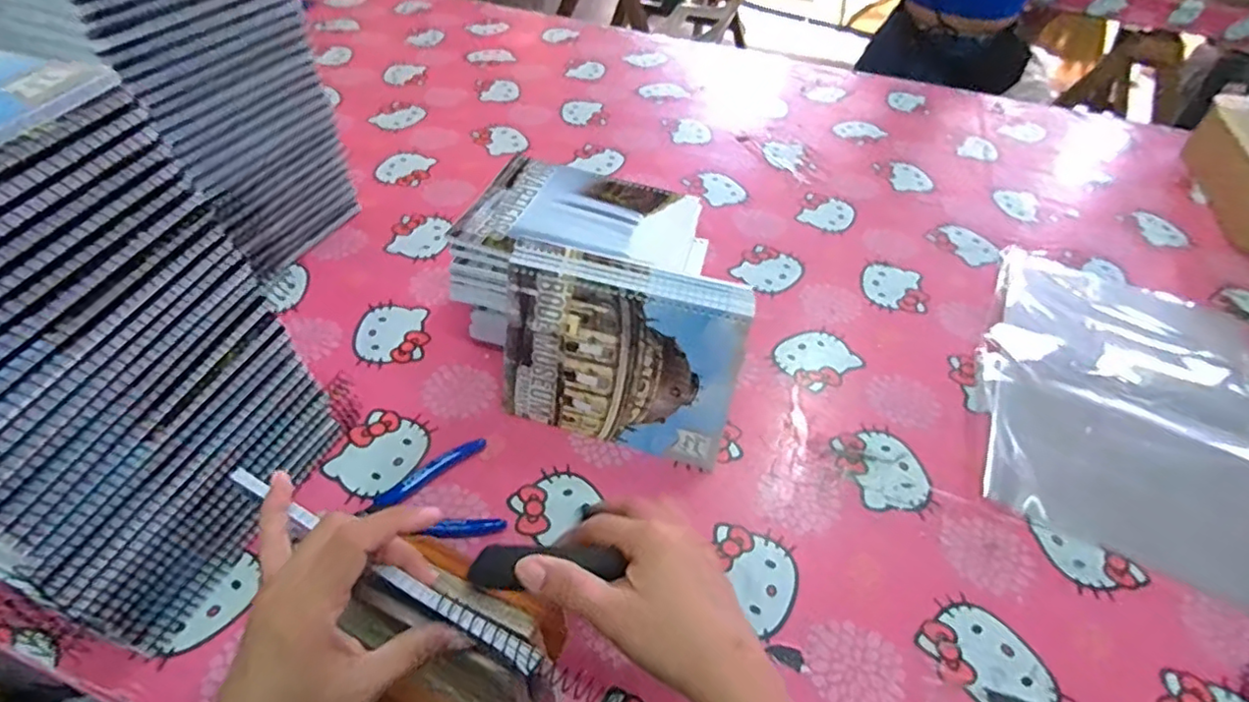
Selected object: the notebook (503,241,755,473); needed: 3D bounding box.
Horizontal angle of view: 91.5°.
[{"bbox_3d":[-0.004,0.006,0.515,0.194,0.157,0.024,13,28,9],"label":"notebook"}]

